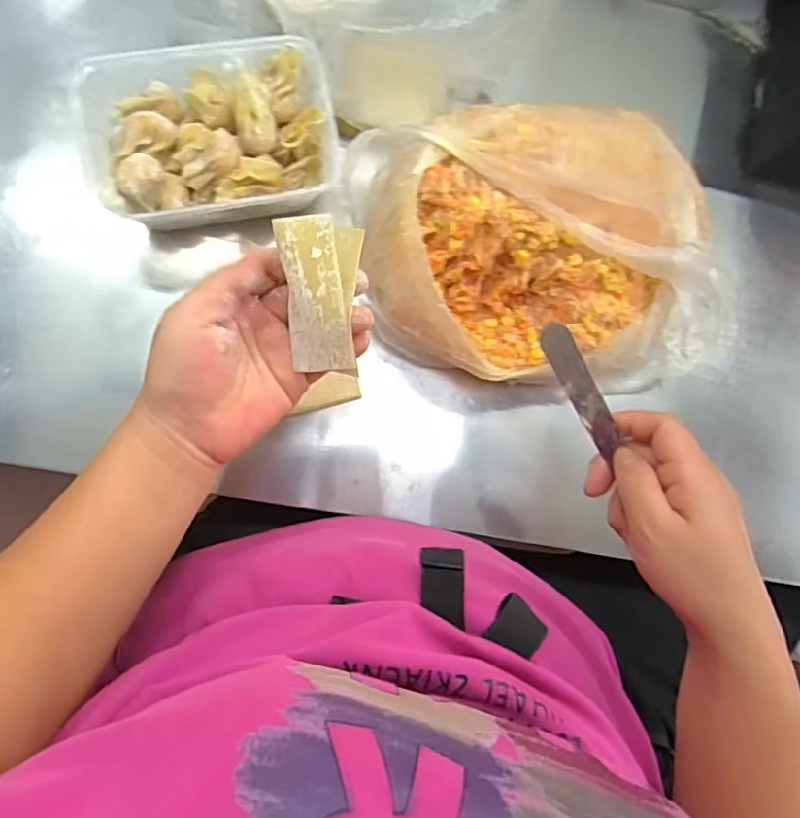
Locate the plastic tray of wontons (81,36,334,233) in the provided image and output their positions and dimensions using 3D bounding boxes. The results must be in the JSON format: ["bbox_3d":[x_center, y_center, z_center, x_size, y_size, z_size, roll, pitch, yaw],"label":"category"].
[{"bbox_3d":[-0.126,-0.192,0.405,0.154,0.040,0.119,-13,87,-8],"label":"plastic tray of wontons"}]

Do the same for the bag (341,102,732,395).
[{"bbox_3d":[0.099,-0.106,0.417,0.260,0.084,0.193,-9,87,-7],"label":"bag"}]

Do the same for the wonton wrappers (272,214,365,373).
[{"bbox_3d":[-0.039,-0.058,0.304,0.040,0.013,0.076,-3,107,-7],"label":"wonton wrappers"}]

